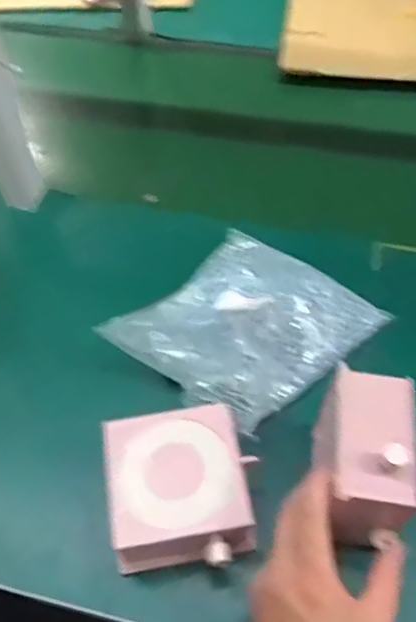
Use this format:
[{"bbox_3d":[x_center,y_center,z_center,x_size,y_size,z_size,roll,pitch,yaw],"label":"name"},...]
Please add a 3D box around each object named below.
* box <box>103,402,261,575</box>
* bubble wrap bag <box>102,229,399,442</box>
[{"bbox_3d":[-0.021,0.143,0.474,0.112,0.059,0.118,-7,52,-5],"label":"box"},{"bbox_3d":[0.039,0.013,0.575,0.181,0.051,0.210,34,60,24],"label":"bubble wrap bag"}]

